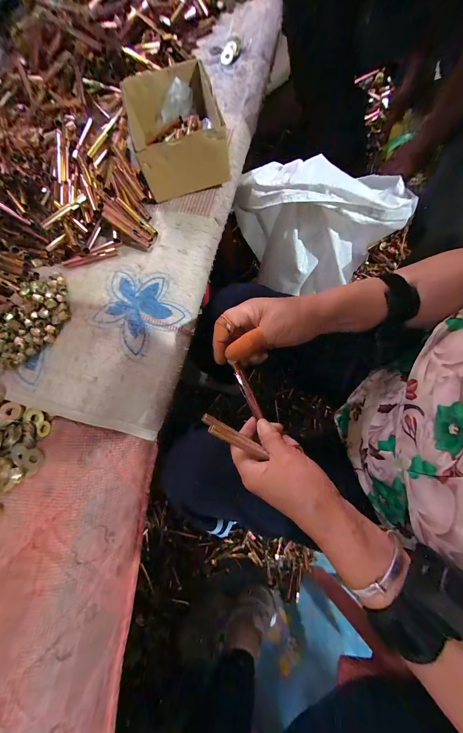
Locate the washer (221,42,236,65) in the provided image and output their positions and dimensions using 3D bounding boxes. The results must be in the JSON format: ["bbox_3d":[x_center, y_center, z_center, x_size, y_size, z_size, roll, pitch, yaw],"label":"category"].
[{"bbox_3d":[-0.006,-0.652,0.487,0.028,0.006,0.048,20,92,13],"label":"washer"}]

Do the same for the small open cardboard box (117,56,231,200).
[{"bbox_3d":[-0.091,-0.384,0.380,0.142,0.083,0.192,-20,74,0],"label":"small open cardboard box"}]

